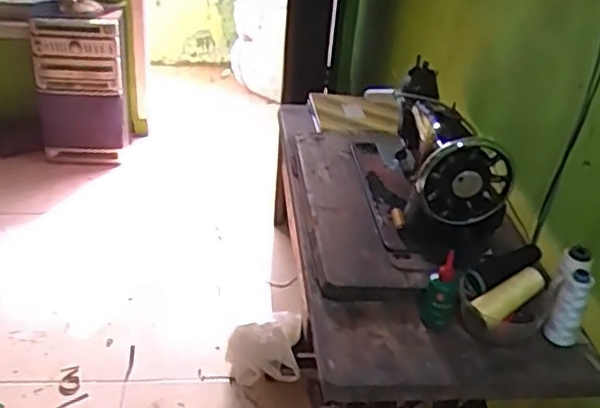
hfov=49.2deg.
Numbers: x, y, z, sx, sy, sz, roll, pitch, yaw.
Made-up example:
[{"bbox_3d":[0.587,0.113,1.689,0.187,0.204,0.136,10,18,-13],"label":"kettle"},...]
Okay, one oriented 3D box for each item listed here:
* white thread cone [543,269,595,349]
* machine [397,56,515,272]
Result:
[{"bbox_3d":[0.362,0.141,0.880,0.043,0.104,0.047,23,36,28],"label":"white thread cone"},{"bbox_3d":[0.243,-0.069,1.082,0.144,0.202,0.362,4,31,0],"label":"machine"}]

